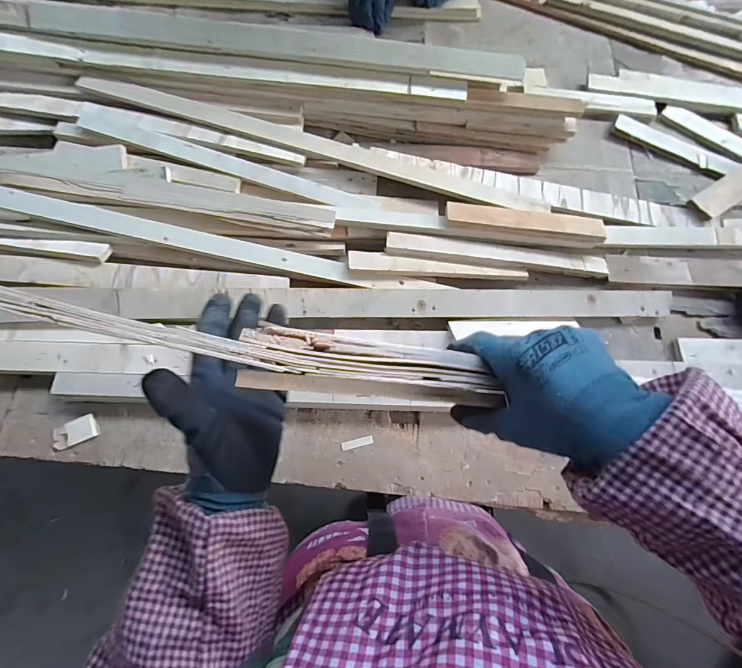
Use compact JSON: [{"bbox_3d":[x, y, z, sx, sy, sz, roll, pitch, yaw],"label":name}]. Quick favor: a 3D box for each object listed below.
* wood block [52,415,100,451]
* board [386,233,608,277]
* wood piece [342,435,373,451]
[{"bbox_3d":[-0.471,0.157,0.620,0.074,0.007,0.037,-23,86,0],"label":"wood block"},{"bbox_3d":[0.238,-0.150,0.725,0.415,0.024,0.038,6,70,2],"label":"board"},{"bbox_3d":[-0.022,0.180,0.640,0.052,0.004,0.014,-13,70,-5],"label":"wood piece"}]

